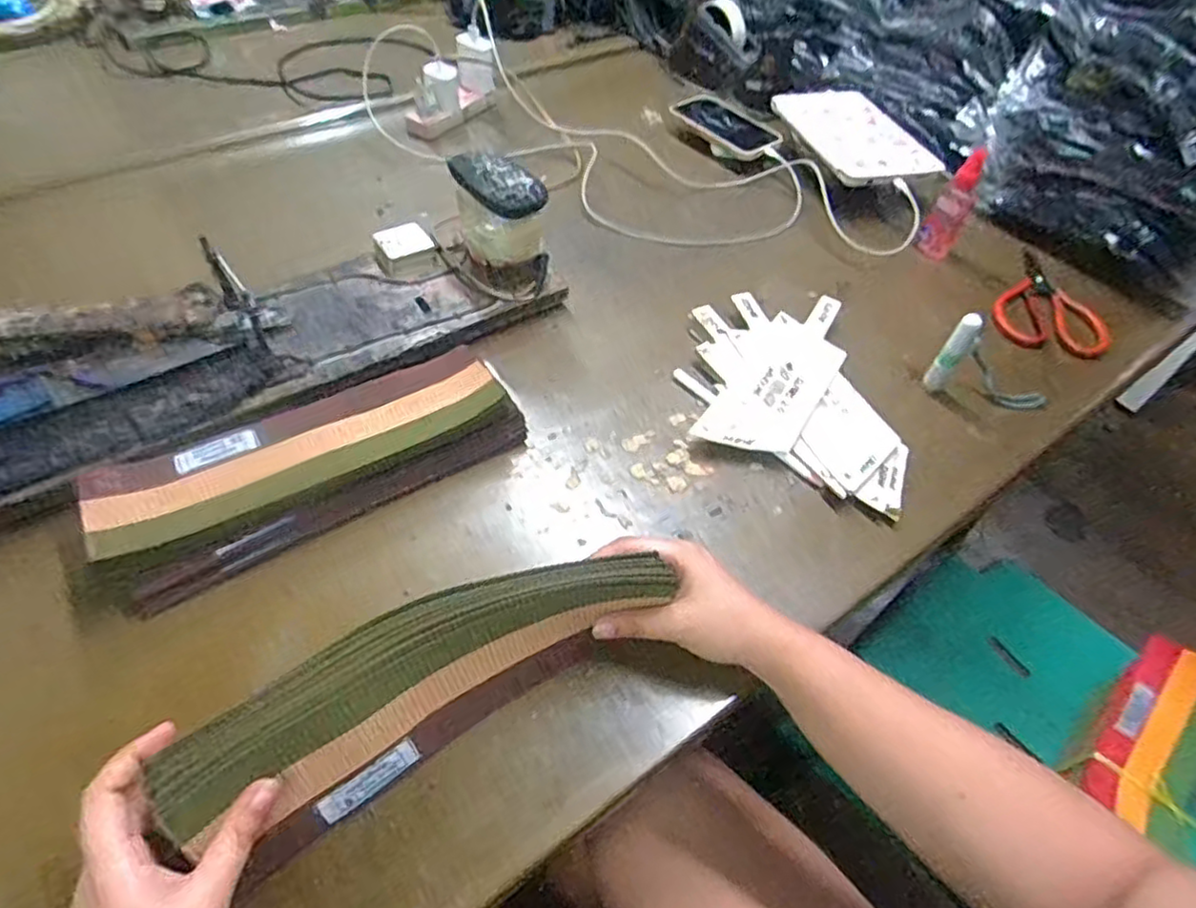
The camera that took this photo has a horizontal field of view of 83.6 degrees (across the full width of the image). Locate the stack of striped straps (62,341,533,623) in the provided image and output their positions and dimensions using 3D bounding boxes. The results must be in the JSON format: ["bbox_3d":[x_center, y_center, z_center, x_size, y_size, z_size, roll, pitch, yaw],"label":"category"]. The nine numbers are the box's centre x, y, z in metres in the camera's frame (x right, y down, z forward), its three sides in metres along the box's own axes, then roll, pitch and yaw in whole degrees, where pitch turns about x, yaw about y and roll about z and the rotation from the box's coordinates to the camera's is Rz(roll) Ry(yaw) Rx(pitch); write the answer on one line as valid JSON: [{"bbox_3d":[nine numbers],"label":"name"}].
[{"bbox_3d":[-0.211,0.002,0.507,0.302,0.050,0.108,-26,56,-23],"label":"stack of striped straps"}]

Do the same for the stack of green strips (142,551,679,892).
[{"bbox_3d":[-0.093,0.130,0.396,0.276,0.078,0.070,-24,56,-21],"label":"stack of green strips"}]

